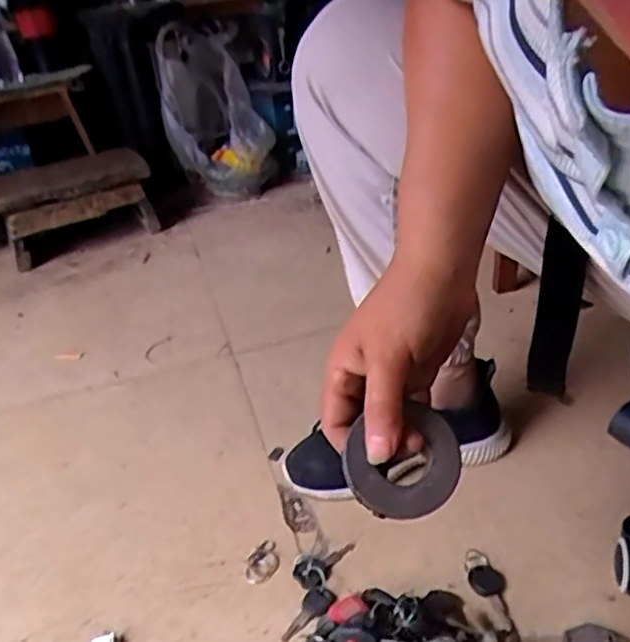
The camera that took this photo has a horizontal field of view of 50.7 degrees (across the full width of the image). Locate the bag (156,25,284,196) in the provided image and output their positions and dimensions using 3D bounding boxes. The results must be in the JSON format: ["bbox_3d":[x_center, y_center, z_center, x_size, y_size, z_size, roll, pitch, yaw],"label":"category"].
[{"bbox_3d":[-0.240,-0.485,1.555,0.224,0.222,0.394,-19,72,-18],"label":"bag"}]

